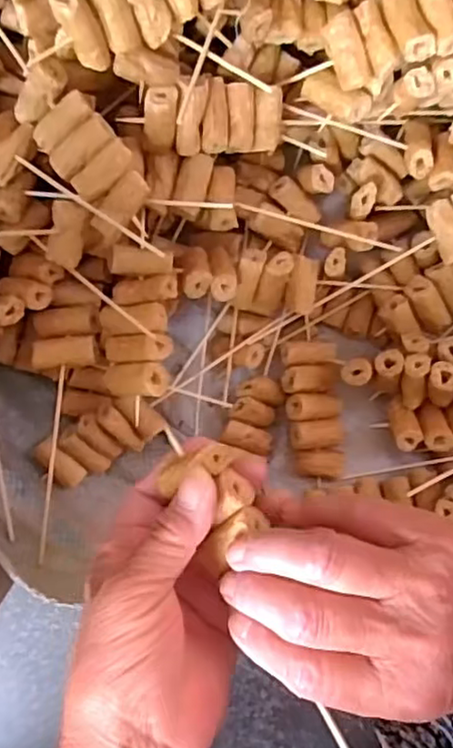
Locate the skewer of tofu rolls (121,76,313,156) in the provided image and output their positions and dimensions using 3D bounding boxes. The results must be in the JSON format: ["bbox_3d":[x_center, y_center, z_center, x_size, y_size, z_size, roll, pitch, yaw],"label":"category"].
[{"bbox_3d":[-0.004,-0.150,0.377,0.111,0.014,0.041,-6,119,-19],"label":"skewer of tofu rolls"}]

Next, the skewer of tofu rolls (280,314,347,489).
[{"bbox_3d":[0.063,0.021,0.456,0.040,0.020,0.107,-9,90,-4],"label":"skewer of tofu rolls"}]

